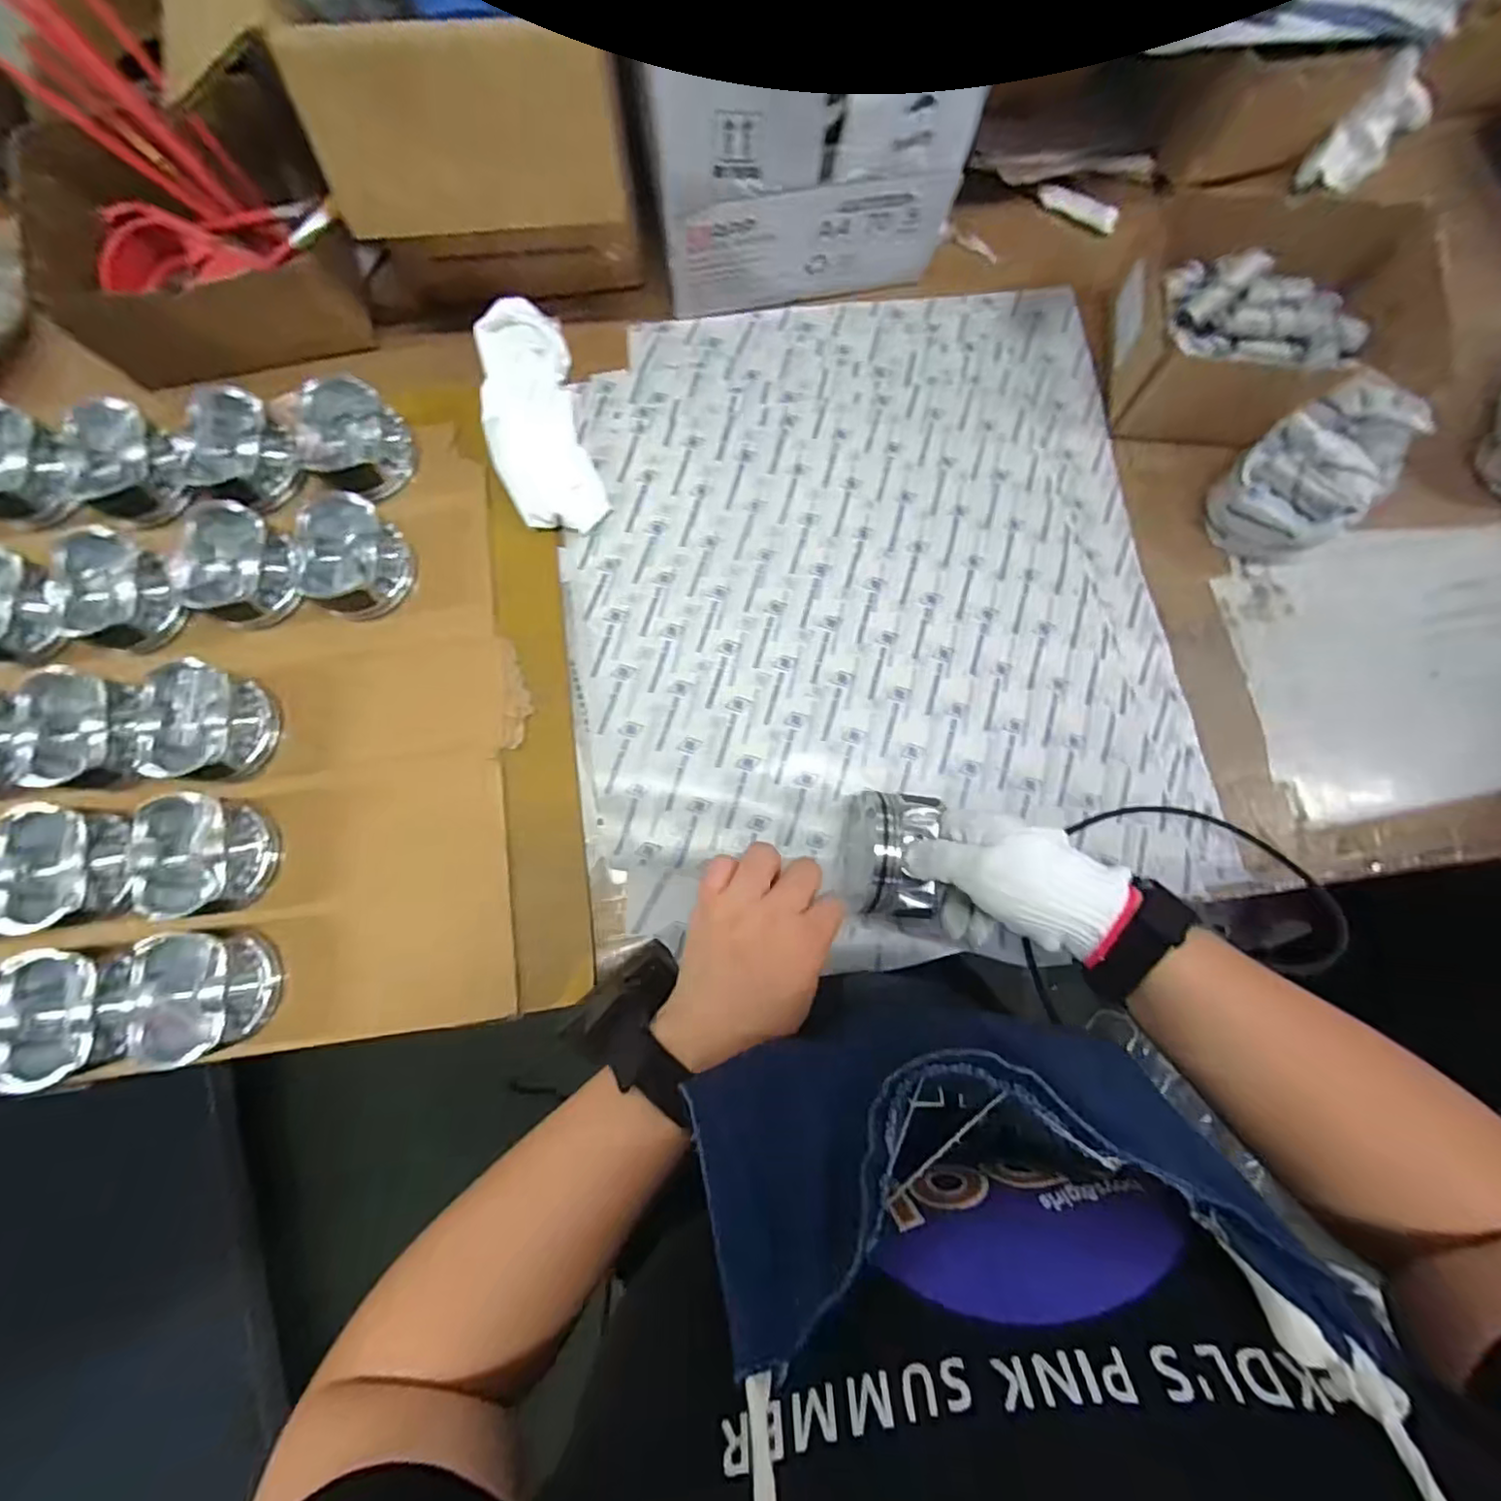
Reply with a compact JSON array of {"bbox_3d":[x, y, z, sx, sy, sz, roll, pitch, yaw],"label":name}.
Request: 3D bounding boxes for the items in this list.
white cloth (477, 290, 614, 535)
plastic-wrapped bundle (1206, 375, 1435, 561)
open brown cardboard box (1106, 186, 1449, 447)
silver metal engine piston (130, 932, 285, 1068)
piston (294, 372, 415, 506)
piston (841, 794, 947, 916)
[{"bbox_3d":[-0.174,-0.270,0.509,0.076,0.037,0.198,-15,80,-4],"label":"white cloth"},{"bbox_3d":[0.435,-0.213,0.491,0.127,0.083,0.091,-37,82,-7],"label":"plastic-wrapped bundle"},{"bbox_3d":[0.408,-0.345,0.508,0.209,0.090,0.168,4,79,0],"label":"open brown cardboard box"},{"bbox_3d":[-0.366,0.163,0.424,0.075,0.046,0.080,-2,80,-1],"label":"silver metal engine piston"},{"bbox_3d":[-0.313,-0.243,0.498,0.078,0.047,0.079,0,80,-1],"label":"piston"},{"bbox_3d":[0.094,0.070,0.429,0.053,0.081,0.078,6,79,0],"label":"piston"}]

